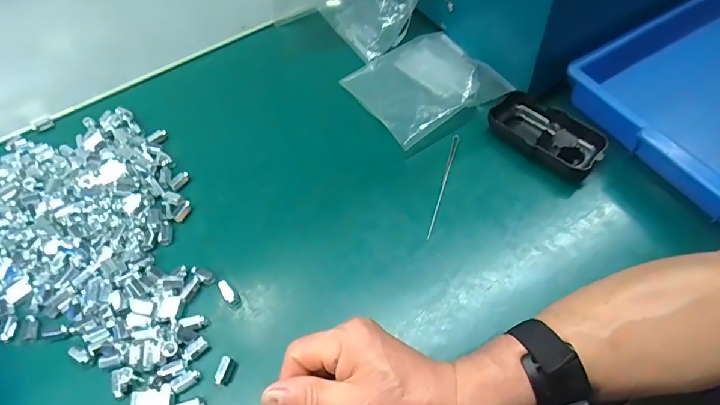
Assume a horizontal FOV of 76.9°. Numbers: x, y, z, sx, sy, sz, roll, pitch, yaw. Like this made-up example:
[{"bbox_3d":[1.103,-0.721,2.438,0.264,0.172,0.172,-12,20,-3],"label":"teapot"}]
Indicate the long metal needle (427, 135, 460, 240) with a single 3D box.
[{"bbox_3d":[0.083,-0.019,0.447,0.006,0.004,0.124,13,61,14],"label":"long metal needle"}]

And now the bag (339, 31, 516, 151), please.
[{"bbox_3d":[0.068,-0.137,0.509,0.135,0.030,0.138,-31,60,-12],"label":"bag"}]

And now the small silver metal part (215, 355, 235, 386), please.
[{"bbox_3d":[-0.110,0.139,0.372,0.011,0.014,0.021,17,62,16],"label":"small silver metal part"}]

